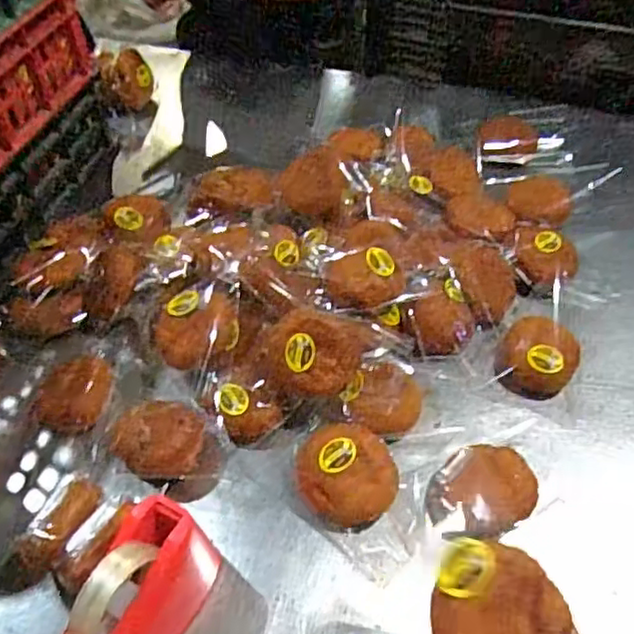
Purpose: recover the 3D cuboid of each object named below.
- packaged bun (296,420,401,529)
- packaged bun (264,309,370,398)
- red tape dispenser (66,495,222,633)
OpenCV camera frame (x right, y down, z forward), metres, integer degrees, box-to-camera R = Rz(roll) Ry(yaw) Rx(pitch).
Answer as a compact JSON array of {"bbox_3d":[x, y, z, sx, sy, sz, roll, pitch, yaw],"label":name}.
[{"bbox_3d":[0.030,0.161,0.671,0.099,0.060,0.093,0,49,0],"label":"packaged bun"},{"bbox_3d":[-0.001,0.040,0.721,0.112,0.062,0.079,-1,49,0],"label":"packaged bun"},{"bbox_3d":[-0.169,0.267,0.574,0.075,0.117,0.200,19,53,19],"label":"red tape dispenser"}]

